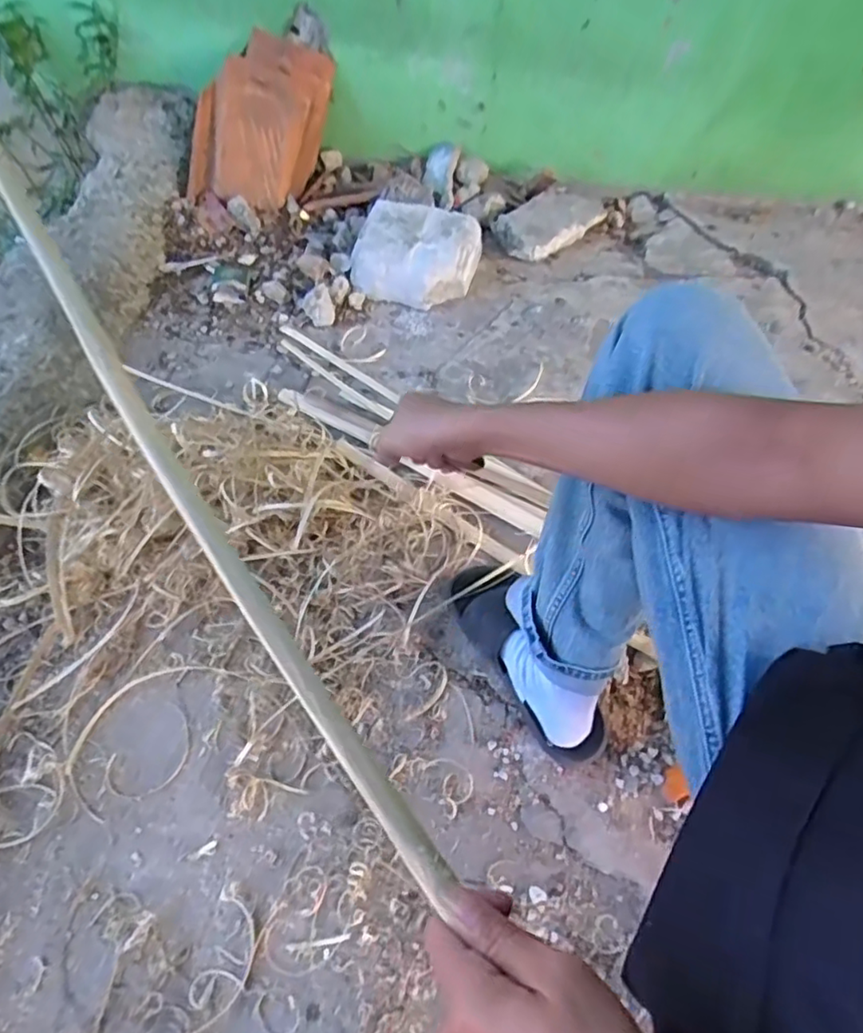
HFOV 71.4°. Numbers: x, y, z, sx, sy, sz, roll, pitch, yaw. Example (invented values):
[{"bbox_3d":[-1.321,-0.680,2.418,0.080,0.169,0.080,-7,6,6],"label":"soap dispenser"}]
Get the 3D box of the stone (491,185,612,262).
[{"bbox_3d":[0.260,-0.662,1.336,0.154,0.050,0.256,37,62,20],"label":"stone"}]

